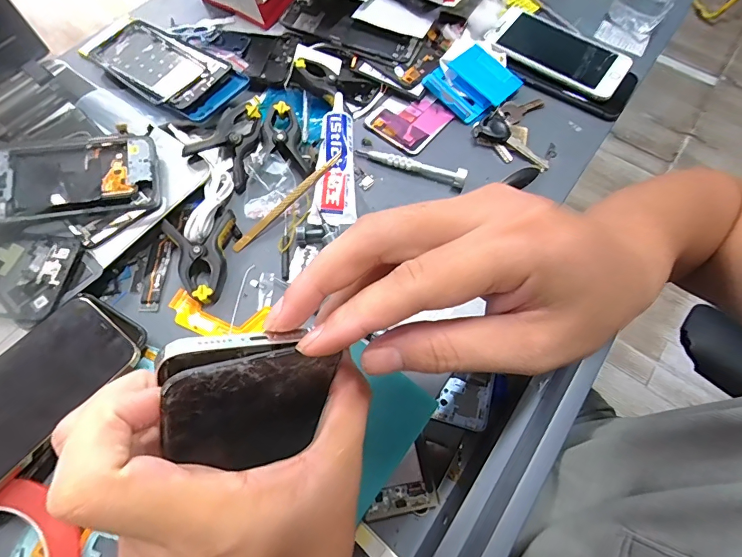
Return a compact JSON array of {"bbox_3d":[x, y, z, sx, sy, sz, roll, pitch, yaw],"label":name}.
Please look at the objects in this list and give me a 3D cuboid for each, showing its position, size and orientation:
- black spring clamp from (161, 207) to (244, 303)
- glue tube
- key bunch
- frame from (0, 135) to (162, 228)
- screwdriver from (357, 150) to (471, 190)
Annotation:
[{"bbox_3d":[-0.138,-0.022,0.362,0.059,0.022,0.077,-24,68,-12],"label":"black spring clamp"},{"bbox_3d":[-0.033,-0.117,0.401,0.032,0.027,0.140,-2,65,-3],"label":"glue tube"},{"bbox_3d":[0.146,-0.158,0.437,0.075,0.012,0.091,5,65,1],"label":"key bunch"},{"bbox_3d":[-0.269,-0.086,0.358,0.159,0.013,0.080,-10,70,-15],"label":"frame"},{"bbox_3d":[0.039,-0.114,0.412,0.111,0.015,0.015,21,66,8],"label":"screwdriver"}]

